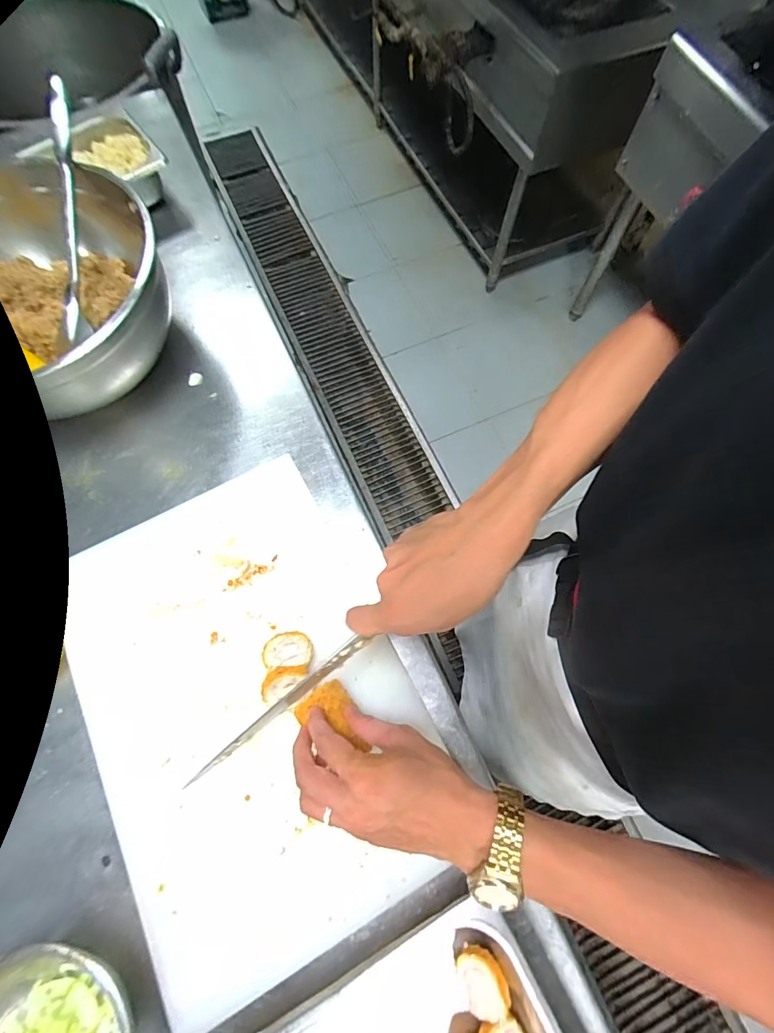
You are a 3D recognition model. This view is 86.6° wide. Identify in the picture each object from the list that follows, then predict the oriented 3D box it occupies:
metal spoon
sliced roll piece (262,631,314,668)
[{"bbox_3d":[-0.385,-0.360,0.498,0.040,0.019,0.284,2,98,0],"label":"metal spoon"},{"bbox_3d":[-0.102,0.139,0.429,0.049,0.019,0.033,-4,70,-2],"label":"sliced roll piece"}]

